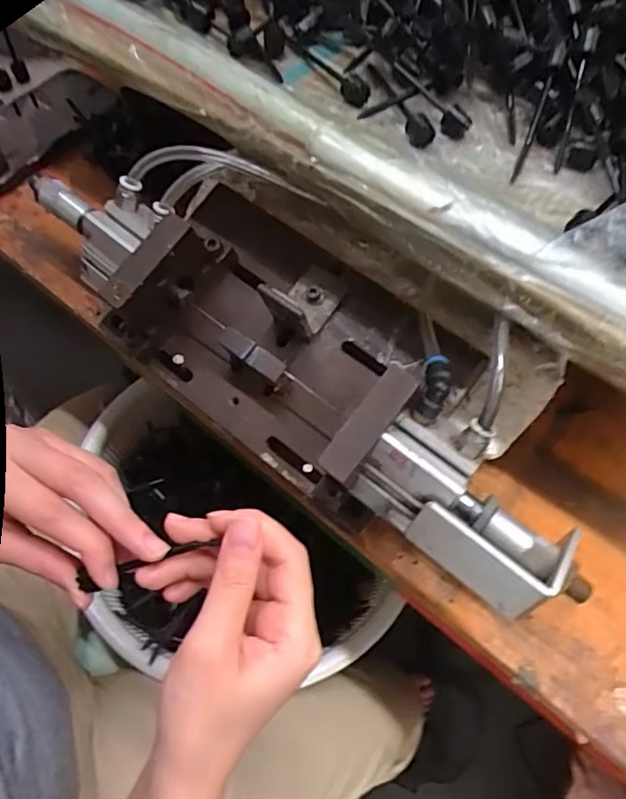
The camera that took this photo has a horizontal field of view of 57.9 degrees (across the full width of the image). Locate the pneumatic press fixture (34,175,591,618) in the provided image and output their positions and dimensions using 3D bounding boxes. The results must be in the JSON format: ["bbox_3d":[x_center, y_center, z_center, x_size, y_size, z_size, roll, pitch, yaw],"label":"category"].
[{"bbox_3d":[-0.013,-0.042,0.381,0.446,0.090,0.142,40,67,16],"label":"pneumatic press fixture"}]

